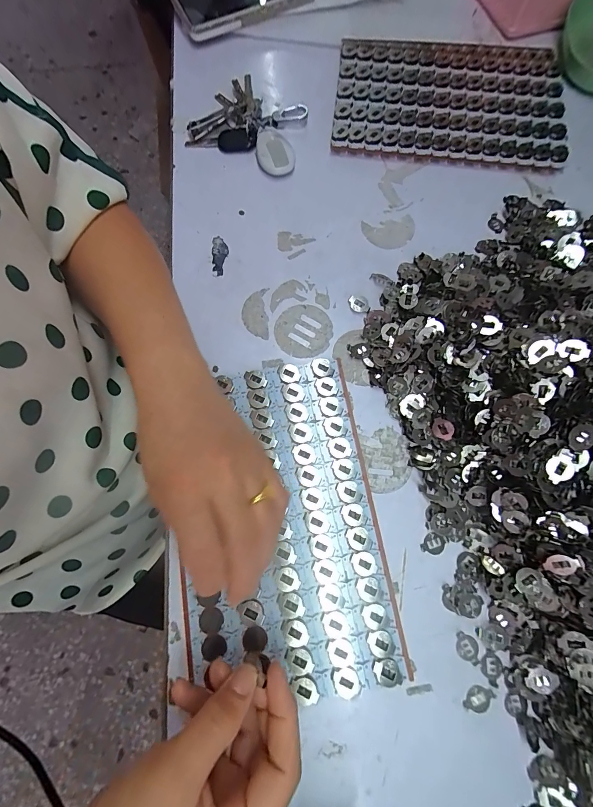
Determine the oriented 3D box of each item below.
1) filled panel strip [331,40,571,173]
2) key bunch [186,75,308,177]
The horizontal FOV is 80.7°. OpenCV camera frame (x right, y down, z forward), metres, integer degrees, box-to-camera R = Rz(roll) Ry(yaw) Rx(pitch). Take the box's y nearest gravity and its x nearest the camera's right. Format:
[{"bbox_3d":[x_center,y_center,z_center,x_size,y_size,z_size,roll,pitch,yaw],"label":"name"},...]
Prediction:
[{"bbox_3d":[0.171,-0.344,0.394,0.249,0.025,0.166,10,75,2],"label":"filled panel strip"},{"bbox_3d":[-0.044,-0.324,0.396,0.124,0.014,0.123,23,76,5],"label":"key bunch"}]

